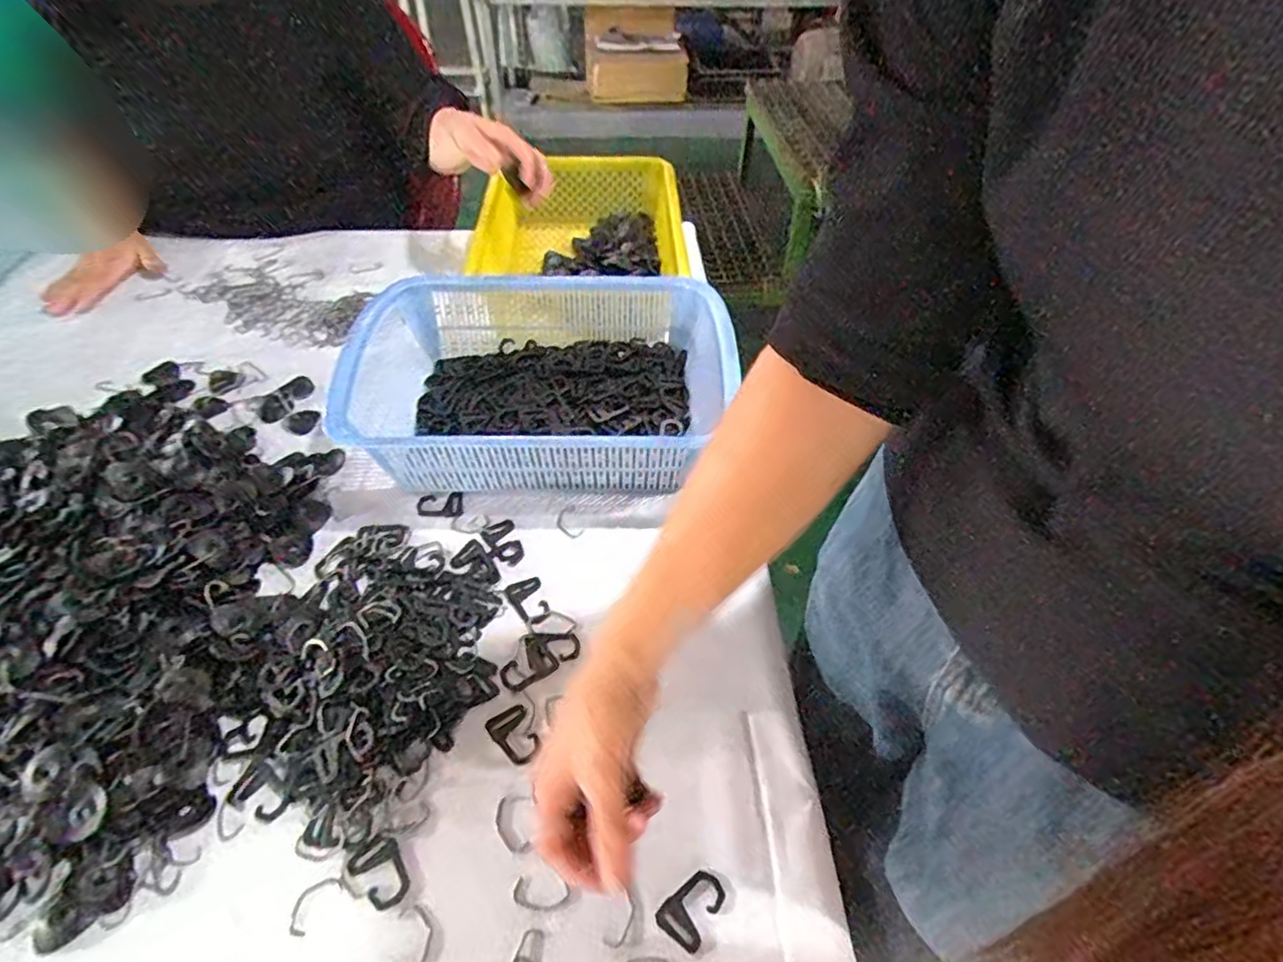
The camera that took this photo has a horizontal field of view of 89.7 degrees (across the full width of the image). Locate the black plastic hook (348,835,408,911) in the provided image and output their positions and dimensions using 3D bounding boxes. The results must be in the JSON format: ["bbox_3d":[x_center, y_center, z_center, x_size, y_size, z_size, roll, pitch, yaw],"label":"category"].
[{"bbox_3d":[-0.163,0.245,0.406,0.042,0.004,0.029,34,56,26],"label":"black plastic hook"}]

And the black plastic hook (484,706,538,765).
[{"bbox_3d":[-0.091,0.183,0.466,0.030,0.004,0.042,-31,55,-25],"label":"black plastic hook"}]

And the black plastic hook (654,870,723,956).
[{"bbox_3d":[0.032,0.262,0.397,0.029,0.004,0.043,34,56,26],"label":"black plastic hook"}]

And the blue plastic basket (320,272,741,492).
[{"bbox_3d":[-0.103,-0.099,0.647,0.350,0.097,0.259,-2,48,-2],"label":"blue plastic basket"}]

